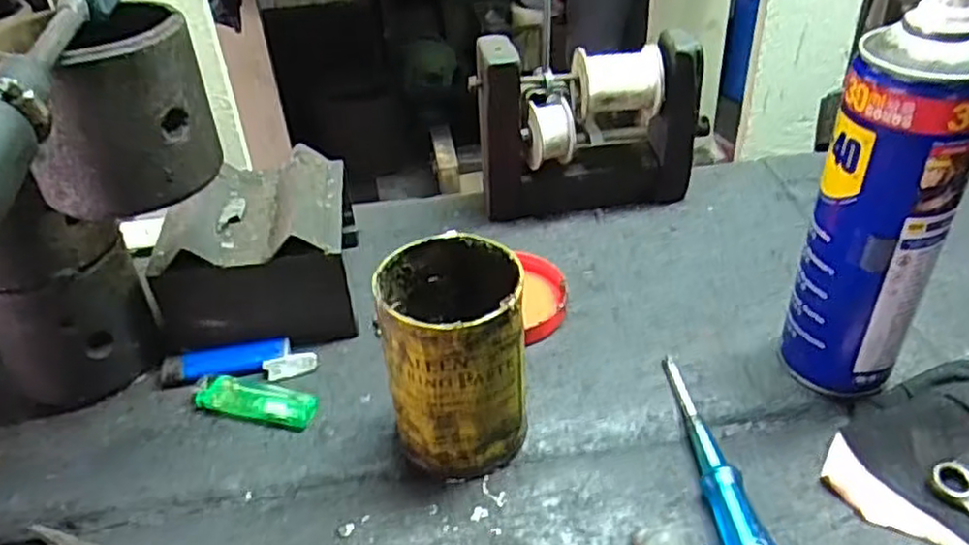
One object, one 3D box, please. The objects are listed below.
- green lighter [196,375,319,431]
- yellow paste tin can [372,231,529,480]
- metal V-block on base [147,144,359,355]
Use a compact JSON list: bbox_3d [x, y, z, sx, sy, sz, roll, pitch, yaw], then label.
[{"bbox_3d":[-0.140,0.078,0.445,0.077,0.007,0.023,10,53,13],"label":"green lighter"},{"bbox_3d":[-0.015,0.047,0.396,0.074,0.115,0.077,-3,36,3],"label":"yellow paste tin can"},{"bbox_3d":[-0.152,-0.013,0.504,0.123,0.092,0.113,-6,36,-2],"label":"metal V-block on base"}]

